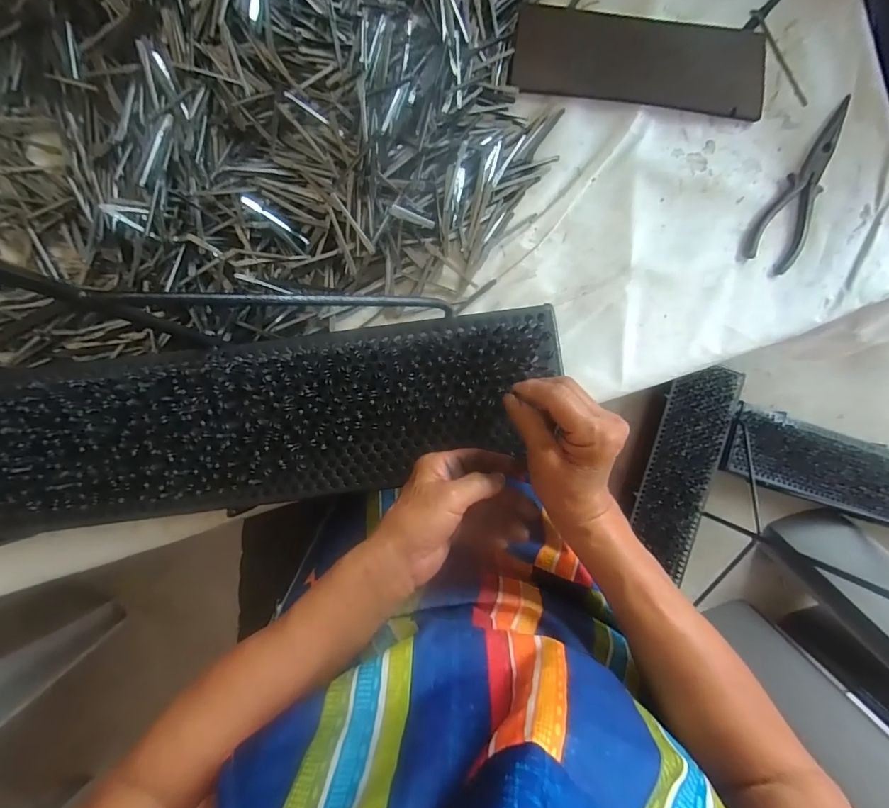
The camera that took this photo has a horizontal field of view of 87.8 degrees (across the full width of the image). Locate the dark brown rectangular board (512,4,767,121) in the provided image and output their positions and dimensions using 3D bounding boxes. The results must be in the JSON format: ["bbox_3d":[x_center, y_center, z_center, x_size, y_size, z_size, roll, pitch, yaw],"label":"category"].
[{"bbox_3d":[0.198,-0.347,0.464,0.250,0.009,0.085,6,90,-2],"label":"dark brown rectangular board"}]

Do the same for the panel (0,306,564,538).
[{"bbox_3d":[-0.187,0.019,0.400,0.575,0.028,0.141,-9,92,-3],"label":"panel"}]

